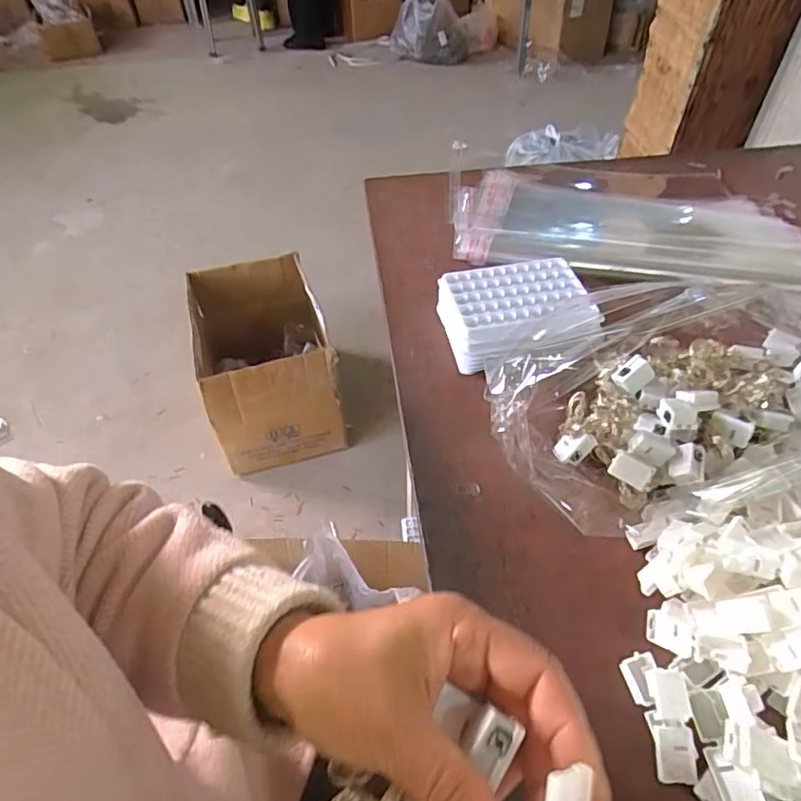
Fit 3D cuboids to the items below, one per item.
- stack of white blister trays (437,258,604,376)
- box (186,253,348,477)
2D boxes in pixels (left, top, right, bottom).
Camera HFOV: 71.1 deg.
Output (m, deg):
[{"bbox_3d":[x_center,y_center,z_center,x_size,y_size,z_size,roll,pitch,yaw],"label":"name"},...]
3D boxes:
[{"bbox_3d":[0.105,-0.079,0.516,0.131,0.043,0.117,-6,49,-3],"label":"stack of white blister trays"},{"bbox_3d":[-0.319,-0.094,1.331,0.273,0.304,0.425,-15,50,-11],"label":"box"}]

